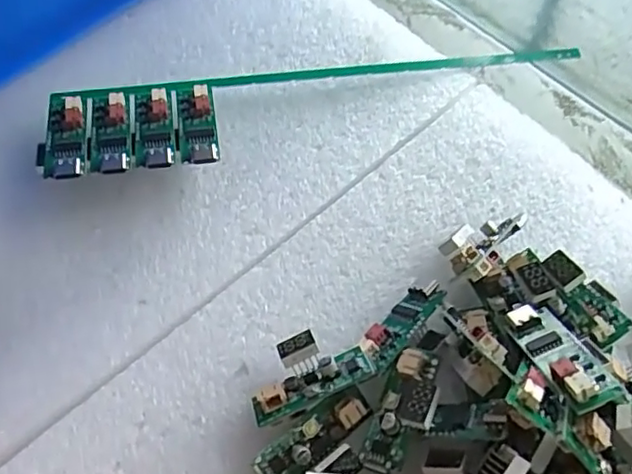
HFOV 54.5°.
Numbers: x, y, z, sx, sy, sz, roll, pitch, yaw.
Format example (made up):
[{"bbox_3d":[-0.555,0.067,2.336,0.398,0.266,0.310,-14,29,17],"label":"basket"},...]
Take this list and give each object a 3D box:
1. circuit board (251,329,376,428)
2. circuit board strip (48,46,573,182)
[{"bbox_3d":[-0.003,0.042,0.191,0.037,0.014,0.021,-22,67,-12],"label":"circuit board"},{"bbox_3d":[0.004,-0.051,0.240,0.215,0.015,0.043,-8,62,-8],"label":"circuit board strip"}]

